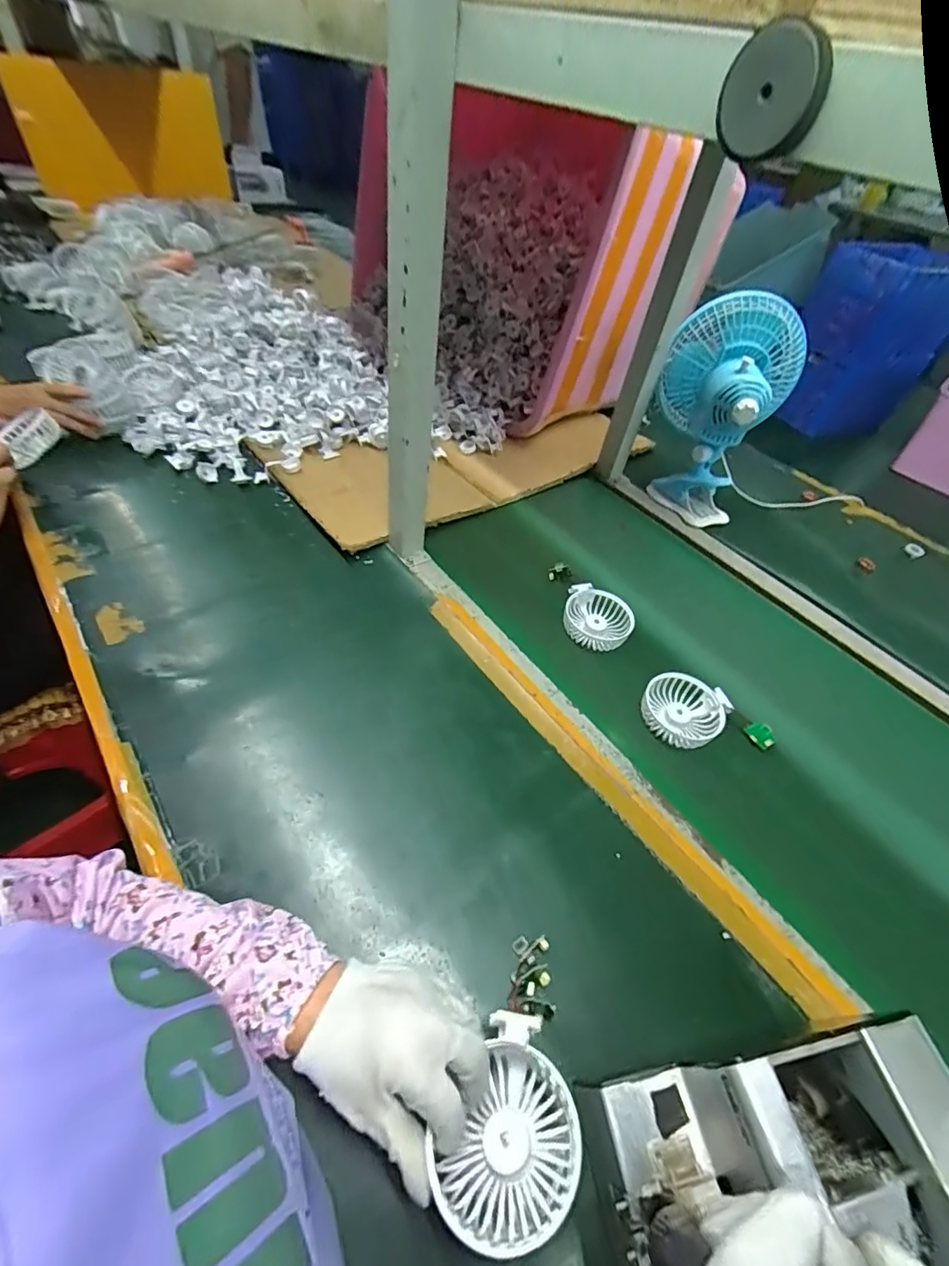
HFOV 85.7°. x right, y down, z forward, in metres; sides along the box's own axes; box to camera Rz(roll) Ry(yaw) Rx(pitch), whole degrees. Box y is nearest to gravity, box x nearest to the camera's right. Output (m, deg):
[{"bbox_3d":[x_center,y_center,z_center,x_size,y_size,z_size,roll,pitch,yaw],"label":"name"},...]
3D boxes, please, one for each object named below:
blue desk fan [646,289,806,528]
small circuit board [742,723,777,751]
[{"bbox_3d":[0.374,-0.343,0.806,0.180,0.297,0.147,23,51,13],"label":"blue desk fan"},{"bbox_3d":[0.328,0.116,0.585,0.008,0.024,0.033,22,29,-41],"label":"small circuit board"}]

